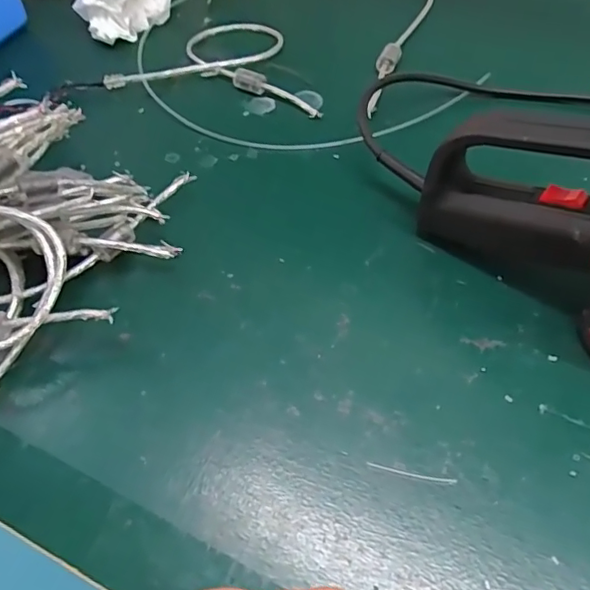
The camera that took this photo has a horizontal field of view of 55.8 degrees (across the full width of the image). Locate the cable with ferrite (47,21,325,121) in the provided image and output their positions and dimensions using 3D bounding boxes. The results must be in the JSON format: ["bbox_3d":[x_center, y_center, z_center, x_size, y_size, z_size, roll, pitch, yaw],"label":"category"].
[{"bbox_3d":[-0.084,-0.211,0.491,0.217,0.016,0.141,2,57,6],"label":"cable with ferrite"}]

